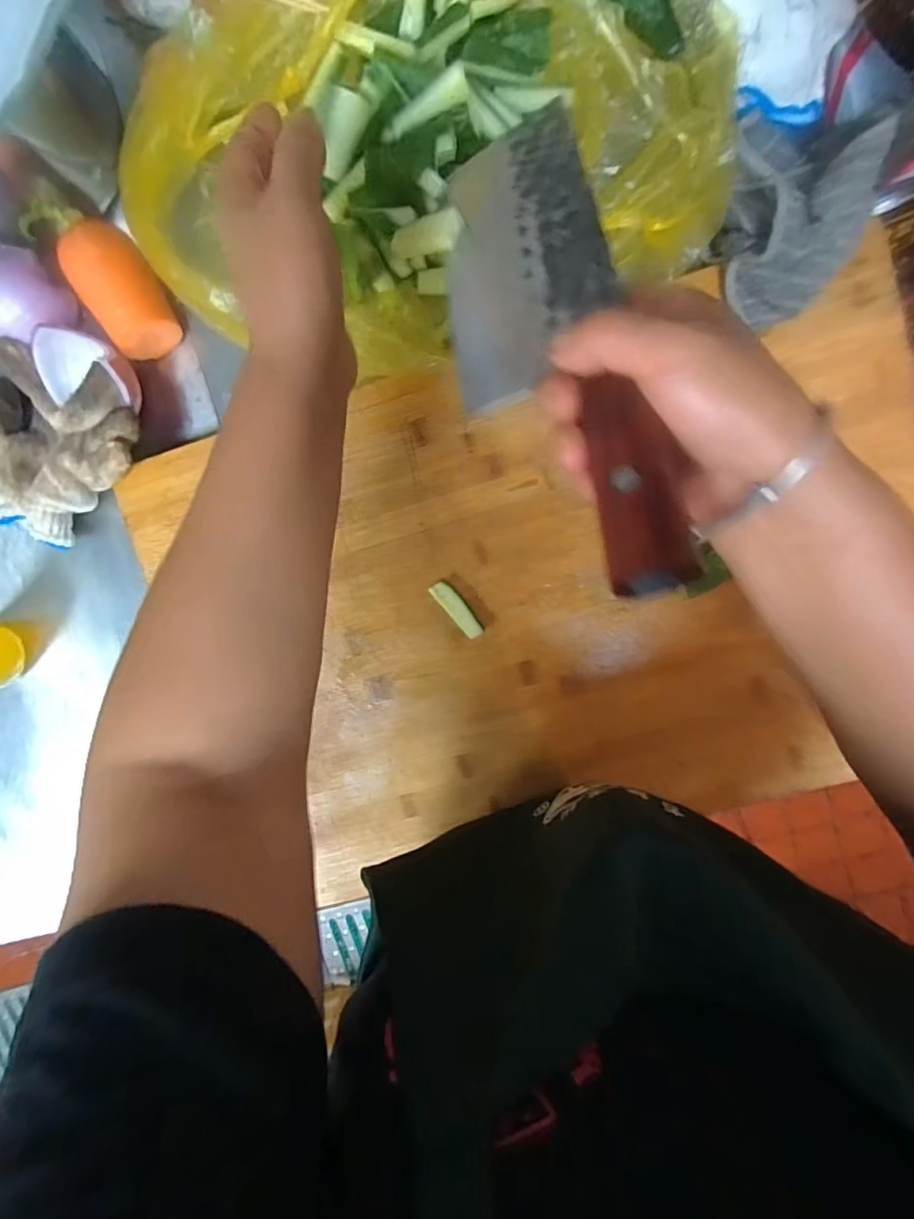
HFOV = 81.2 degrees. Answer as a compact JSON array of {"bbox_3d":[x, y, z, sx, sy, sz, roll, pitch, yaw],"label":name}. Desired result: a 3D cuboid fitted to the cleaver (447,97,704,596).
[{"bbox_3d":[0.042,-0.142,0.260,0.087,0.040,0.305,-13,61,6],"label":"cleaver"}]

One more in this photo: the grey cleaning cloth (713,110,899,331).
[{"bbox_3d":[0.232,-0.263,0.352,0.098,0.044,0.144,11,97,3],"label":"grey cleaning cloth"}]

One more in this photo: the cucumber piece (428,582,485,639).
[{"bbox_3d":[0.000,0.000,0.415,0.015,0.010,0.052,-39,92,7],"label":"cucumber piece"}]

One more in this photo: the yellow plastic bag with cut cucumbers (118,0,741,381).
[{"bbox_3d":[-0.013,-0.316,0.352,0.382,0.079,0.270,-18,95,6],"label":"yellow plastic bag with cut cucumbers"}]

